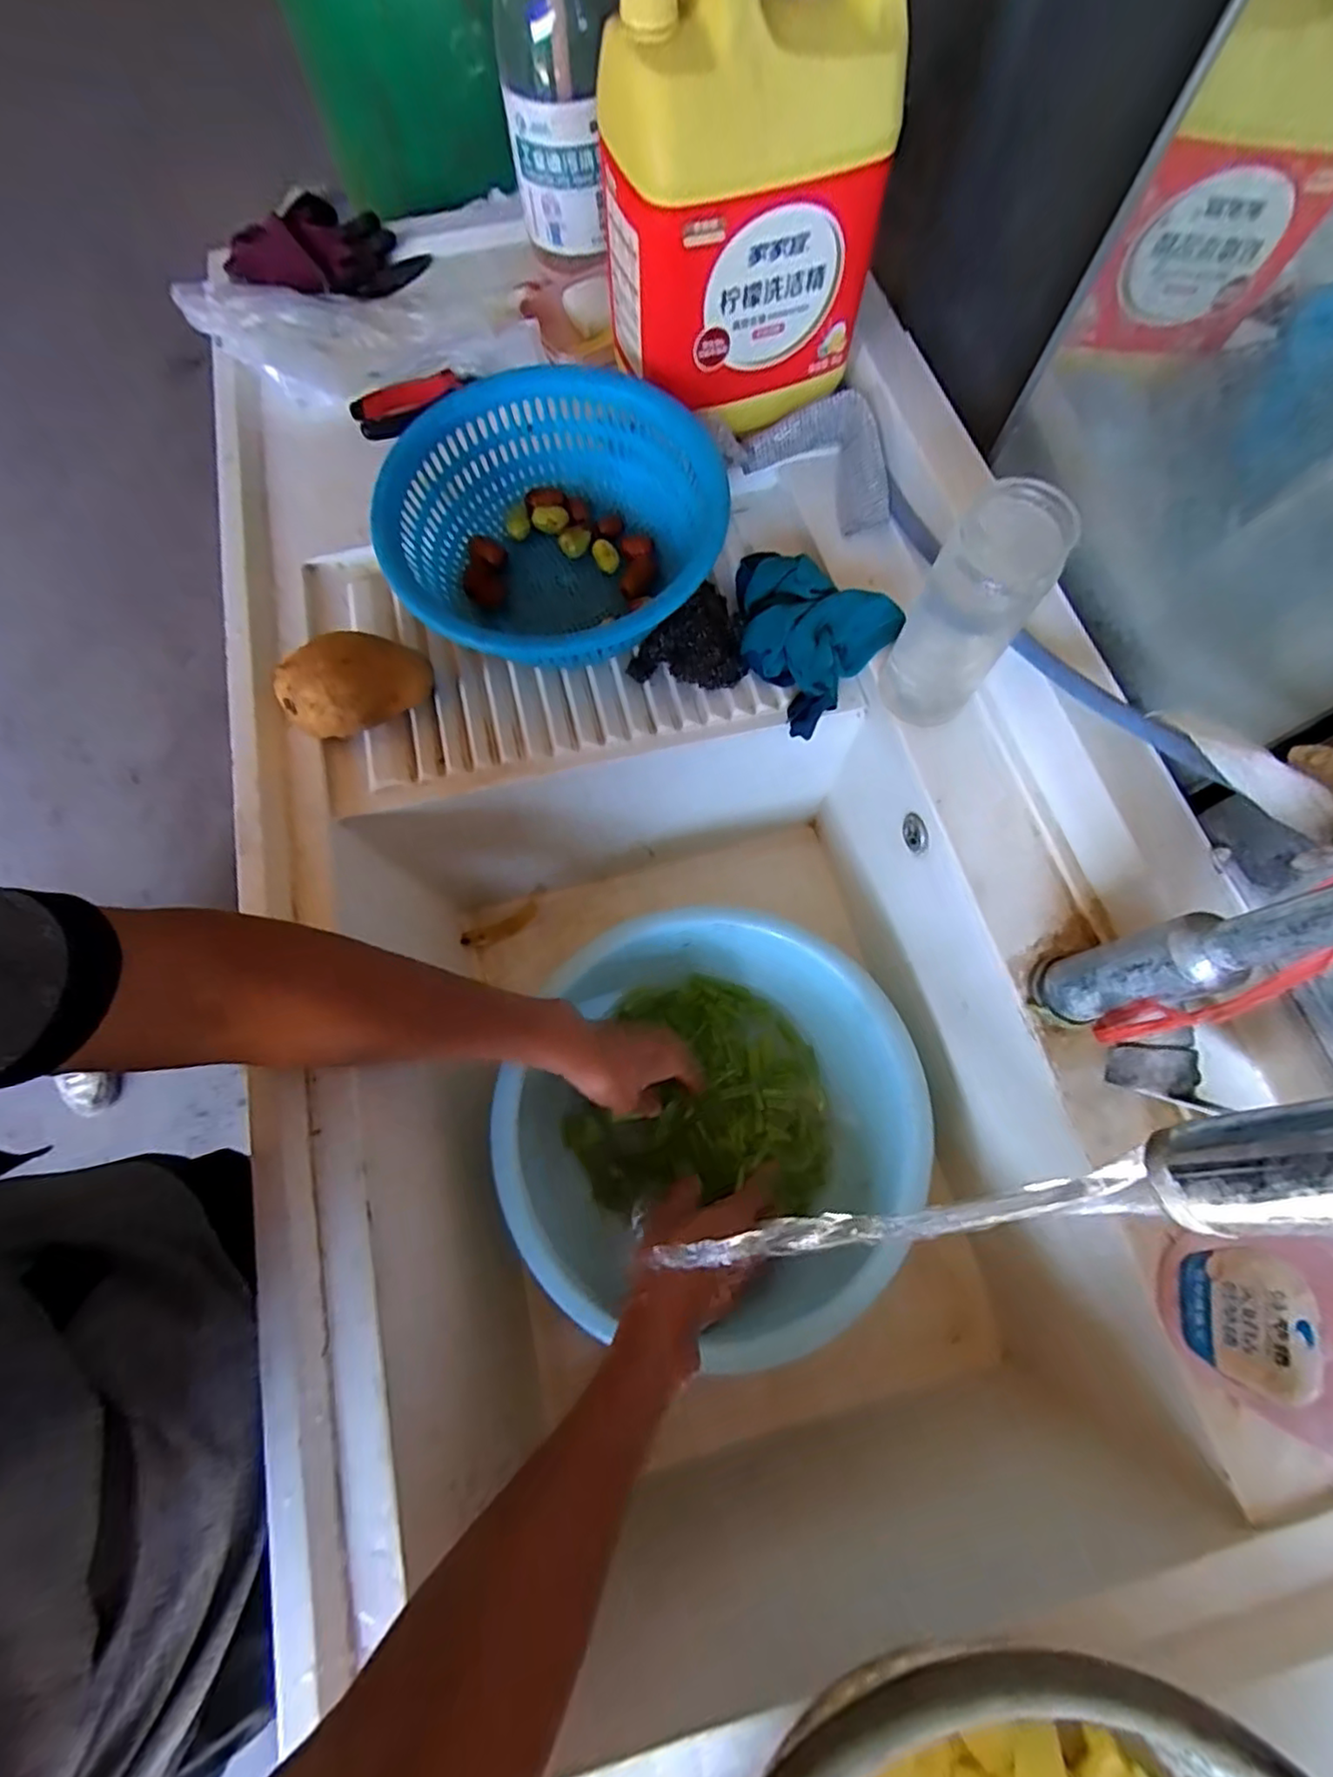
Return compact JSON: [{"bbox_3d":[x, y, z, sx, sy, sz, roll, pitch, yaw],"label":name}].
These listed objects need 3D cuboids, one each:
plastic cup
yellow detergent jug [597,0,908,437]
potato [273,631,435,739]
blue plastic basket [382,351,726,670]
[{"bbox_3d":[0.202,-0.185,0.443,0.070,0.157,0.062,31,74,11],"label":"plastic cup"},{"bbox_3d":[0.056,-0.507,0.478,0.185,0.271,0.107,-19,72,-5],"label":"yellow detergent jug"},{"bbox_3d":[-0.238,-0.154,0.497,0.105,0.065,0.067,-41,75,-12],"label":"potato"},{"bbox_3d":[-0.085,-0.276,0.520,0.252,0.093,0.255,-16,72,-5],"label":"blue plastic basket"}]

